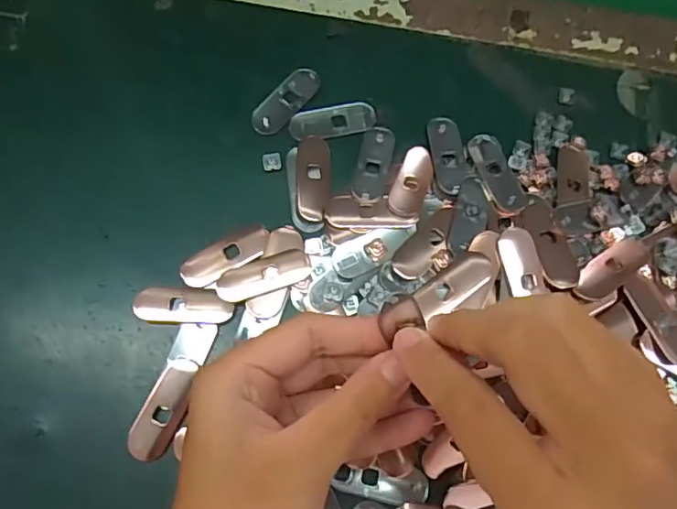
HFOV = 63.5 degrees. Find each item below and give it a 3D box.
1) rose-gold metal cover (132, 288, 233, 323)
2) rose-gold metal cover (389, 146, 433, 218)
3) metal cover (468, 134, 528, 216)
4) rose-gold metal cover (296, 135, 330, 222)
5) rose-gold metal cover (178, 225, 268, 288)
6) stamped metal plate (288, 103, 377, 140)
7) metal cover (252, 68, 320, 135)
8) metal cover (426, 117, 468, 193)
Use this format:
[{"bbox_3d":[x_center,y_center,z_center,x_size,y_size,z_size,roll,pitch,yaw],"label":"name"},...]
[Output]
[{"bbox_3d":[-0.080,0.026,0.284,0.049,0.005,0.019,1,73,-1],"label":"rose-gold metal cover"},{"bbox_3d":[0.041,-0.041,0.302,0.018,0.004,0.044,19,73,4],"label":"rose-gold metal cover"},{"bbox_3d":[0.089,-0.045,0.305,0.021,0.007,0.050,-17,74,-7],"label":"metal cover"},{"bbox_3d":[-0.014,-0.044,0.305,0.019,0.004,0.050,-1,73,-2],"label":"rose-gold metal cover"},{"bbox_3d":[-0.060,0.000,0.292,0.049,0.004,0.020,-28,76,-10],"label":"rose-gold metal cover"},{"bbox_3d":[-0.003,-0.078,0.318,0.050,0.004,0.020,-12,74,-5],"label":"stamped metal plate"},{"bbox_3d":[-0.031,-0.091,0.321,0.020,0.004,0.049,38,76,9],"label":"metal cover"},{"bbox_3d":[0.062,-0.057,0.310,0.019,0.007,0.050,-2,73,-2],"label":"metal cover"}]

